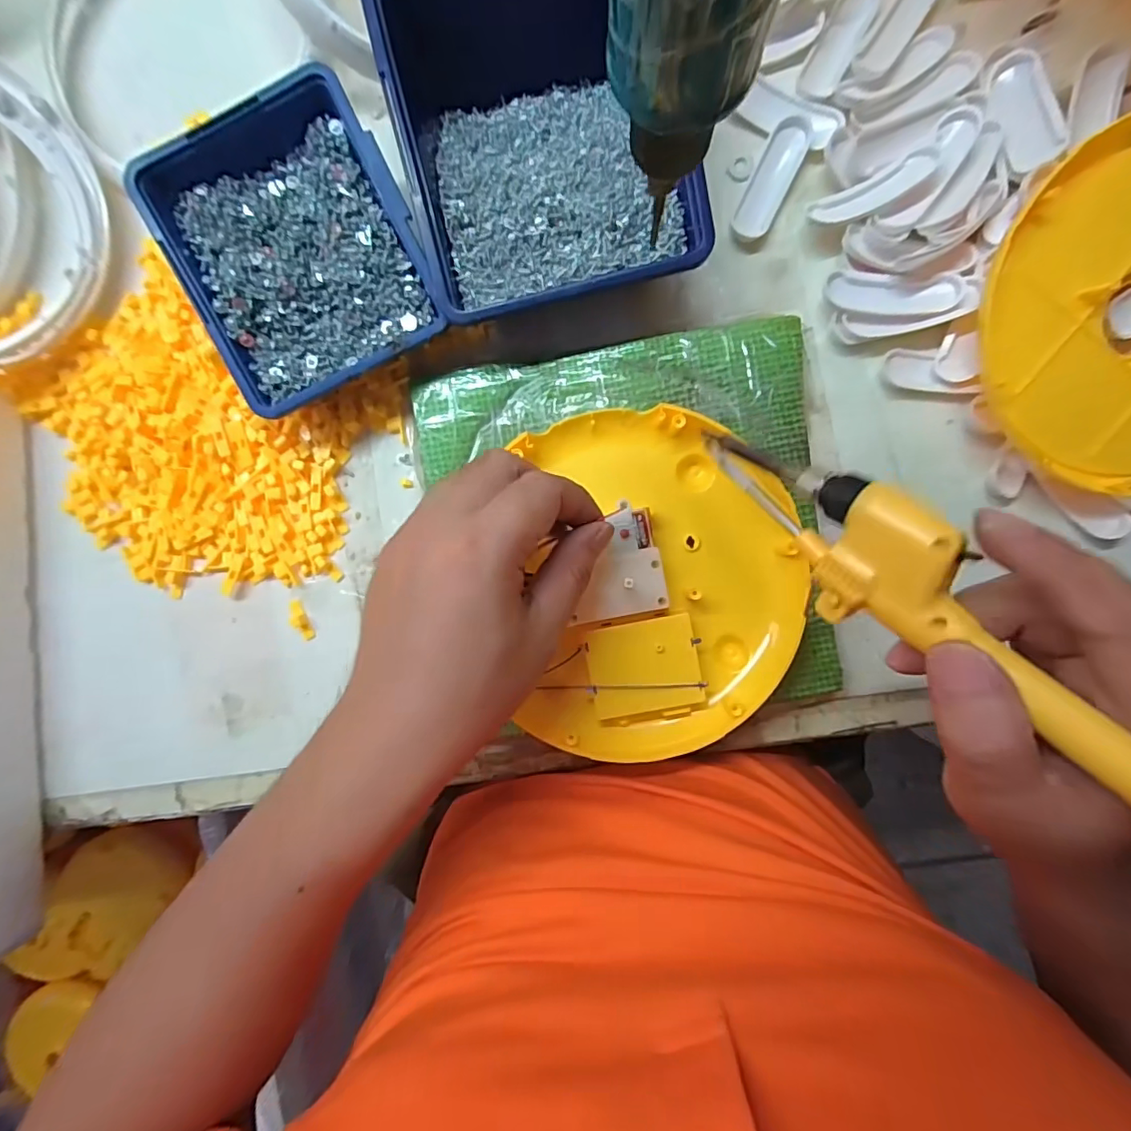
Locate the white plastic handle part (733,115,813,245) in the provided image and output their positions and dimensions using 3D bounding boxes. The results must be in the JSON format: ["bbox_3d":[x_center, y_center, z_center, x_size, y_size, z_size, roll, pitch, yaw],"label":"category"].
[{"bbox_3d":[0.119,-0.223,0.308,0.021,0.010,0.067,26,93,1],"label":"white plastic handle part"}]

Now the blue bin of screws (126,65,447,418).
[{"bbox_3d":[-0.140,-0.166,0.291,0.120,0.049,0.133,-24,91,3],"label":"blue bin of screws"}]

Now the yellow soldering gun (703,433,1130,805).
[{"bbox_3d":[0.130,0.022,0.174,0.038,0.031,0.230,-42,63,4],"label":"yellow soldering gun"}]

